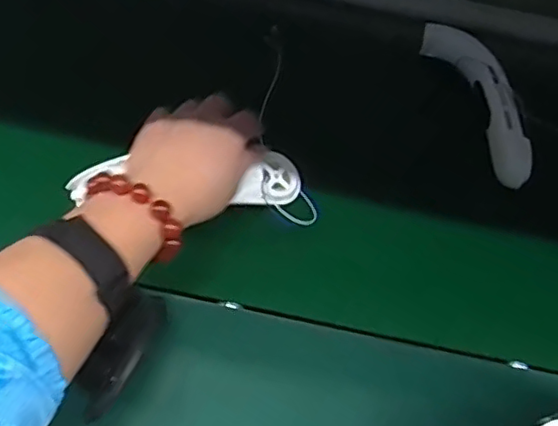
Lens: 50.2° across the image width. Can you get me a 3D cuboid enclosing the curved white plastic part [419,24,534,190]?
[{"bbox_3d":[0.207,-0.117,0.601,0.044,0.039,0.194,-15,59,-12],"label":"curved white plastic part"}]

